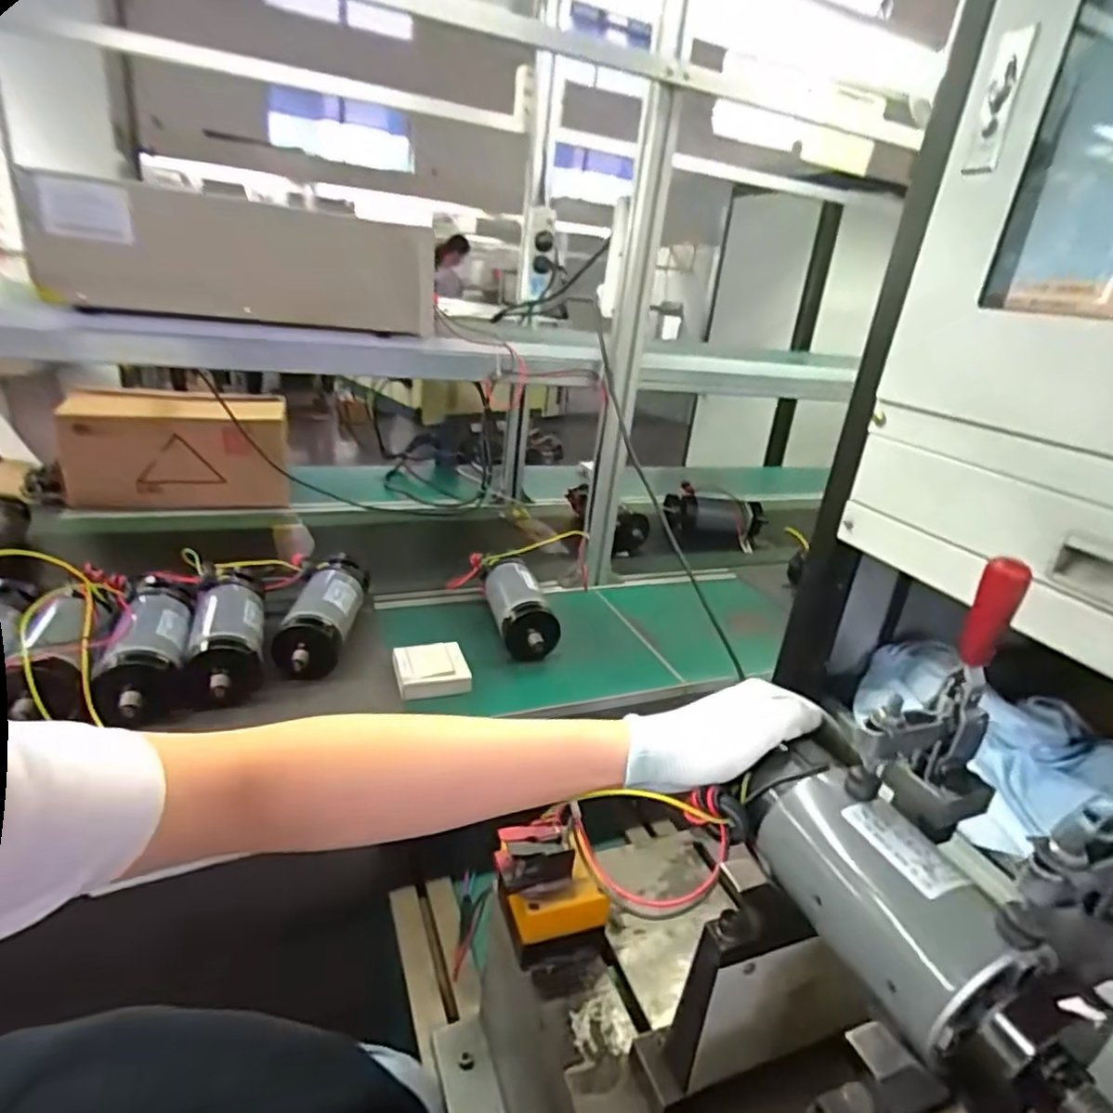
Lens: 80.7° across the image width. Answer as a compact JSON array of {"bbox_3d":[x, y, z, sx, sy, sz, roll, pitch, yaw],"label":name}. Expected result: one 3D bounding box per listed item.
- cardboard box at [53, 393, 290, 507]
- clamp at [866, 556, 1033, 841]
[{"bbox_3d":[-0.727,-0.206,1.277,0.365,0.190,0.123,-3,27,-21],"label":"cardboard box"},{"bbox_3d":[0.222,0.093,0.370,0.099,0.168,0.048,-13,32,-35],"label":"clamp"}]

